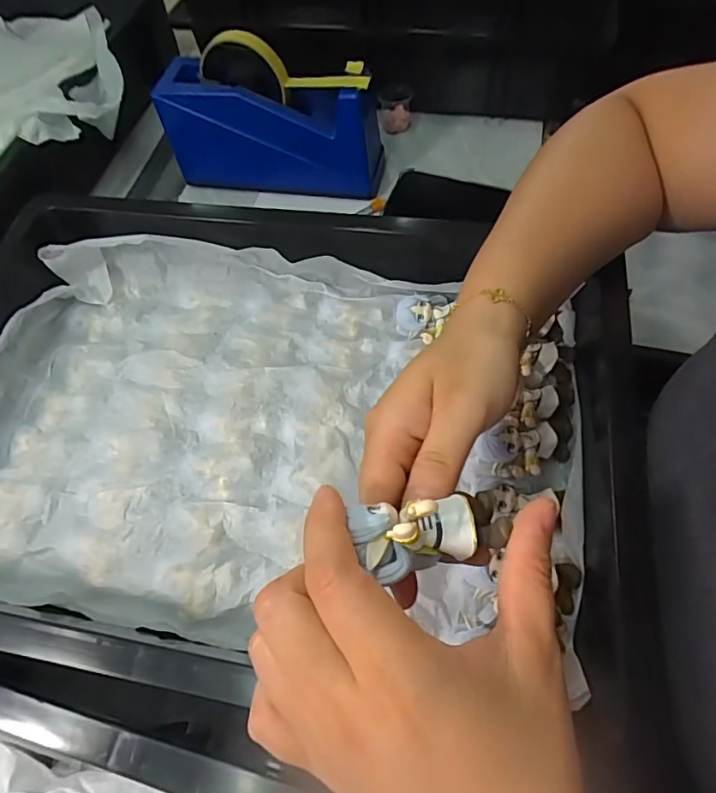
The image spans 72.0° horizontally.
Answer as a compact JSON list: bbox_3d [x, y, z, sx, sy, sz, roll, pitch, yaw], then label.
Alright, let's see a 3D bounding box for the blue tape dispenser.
[{"bbox_3d":[-0.078,-0.257,0.457,0.196,0.115,0.056,6,62,8],"label":"blue tape dispenser"}]

